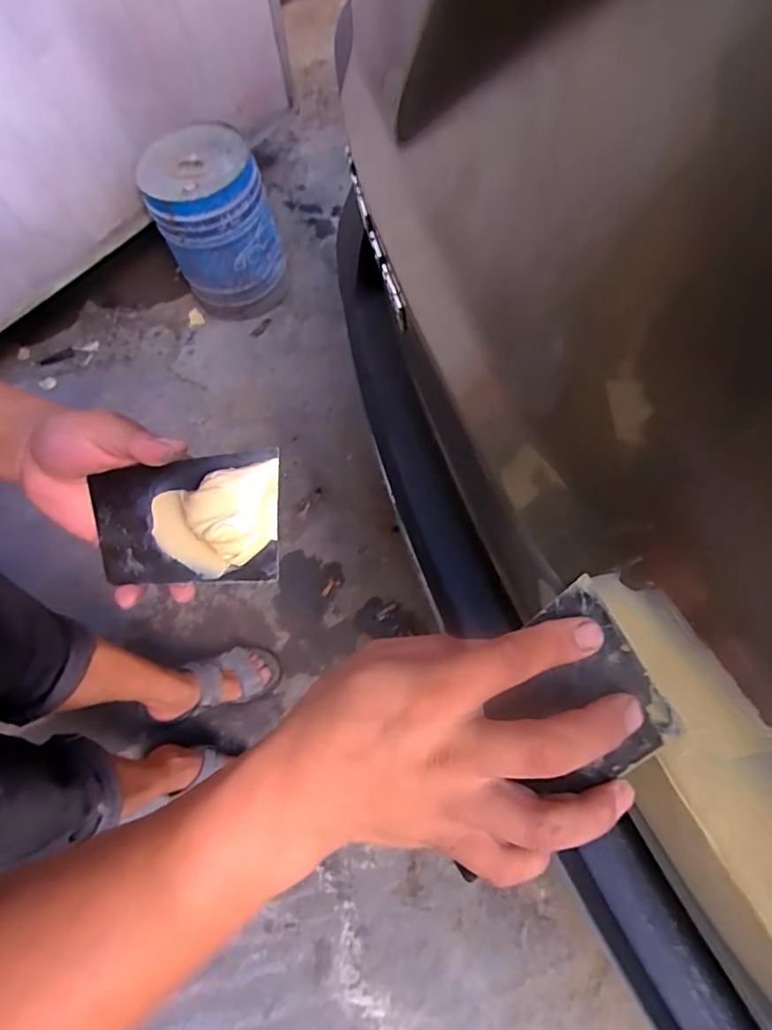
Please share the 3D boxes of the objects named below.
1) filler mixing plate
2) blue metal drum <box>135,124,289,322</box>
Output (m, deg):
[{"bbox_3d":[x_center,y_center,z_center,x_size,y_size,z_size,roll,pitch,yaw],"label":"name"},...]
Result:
[{"bbox_3d":[-0.121,0.006,0.314,0.131,0.022,0.071,-4,98,24],"label":"filler mixing plate"},{"bbox_3d":[-0.390,-0.662,1.304,0.250,0.367,0.230,-2,68,5],"label":"blue metal drum"}]

